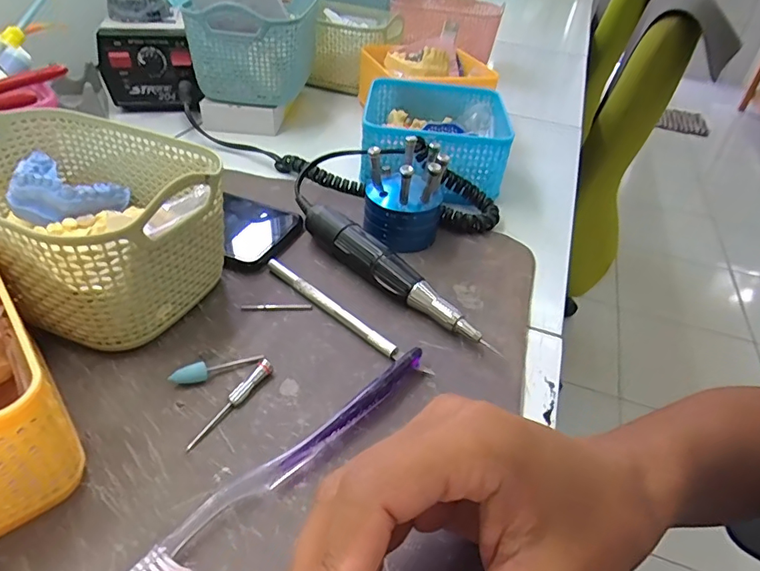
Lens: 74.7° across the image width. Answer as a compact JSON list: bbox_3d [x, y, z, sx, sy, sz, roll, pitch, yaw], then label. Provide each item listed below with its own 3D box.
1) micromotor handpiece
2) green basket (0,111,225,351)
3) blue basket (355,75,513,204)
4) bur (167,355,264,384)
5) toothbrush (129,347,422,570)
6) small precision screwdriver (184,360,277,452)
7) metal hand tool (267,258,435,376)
[{"bbox_3d":[0.006,-0.007,0.333,0.022,0.026,0.158,-27,50,-34],"label":"micromotor handpiece"},{"bbox_3d":[-0.182,-0.040,0.301,0.171,0.085,0.115,22,42,18],"label":"green basket"},{"bbox_3d":[0.050,-0.142,0.478,0.131,0.061,0.140,10,40,4],"label":"blue basket"},{"bbox_3d":[-0.089,0.045,0.273,0.049,0.008,0.009,-11,41,-39],"label":"bur"},{"bbox_3d":[-0.042,0.081,0.228,0.020,0.016,0.187,31,45,27],"label":"toothbrush"},{"bbox_3d":[-0.076,0.060,0.256,0.008,0.008,0.059,23,42,19],"label":"small precision screwdriver"},{"bbox_3d":[-0.025,0.018,0.314,0.137,0.008,0.009,32,46,28],"label":"metal hand tool"}]

